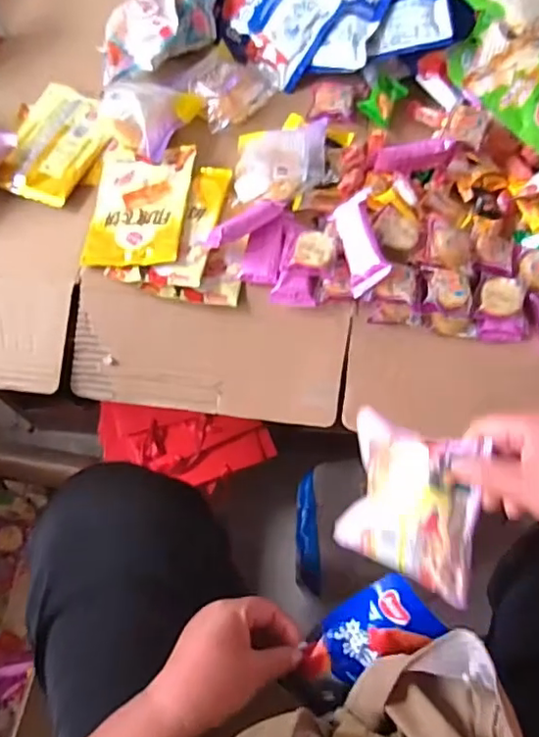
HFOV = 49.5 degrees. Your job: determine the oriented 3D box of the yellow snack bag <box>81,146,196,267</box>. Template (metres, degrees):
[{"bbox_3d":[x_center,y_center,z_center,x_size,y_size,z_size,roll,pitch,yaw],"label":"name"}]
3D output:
[{"bbox_3d":[-0.138,-0.174,0.622,0.101,0.012,0.144,4,66,1],"label":"yellow snack bag"}]

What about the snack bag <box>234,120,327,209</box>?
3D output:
[{"bbox_3d":[0.012,-0.226,0.634,0.094,0.024,0.105,3,66,0],"label":"snack bag"}]

